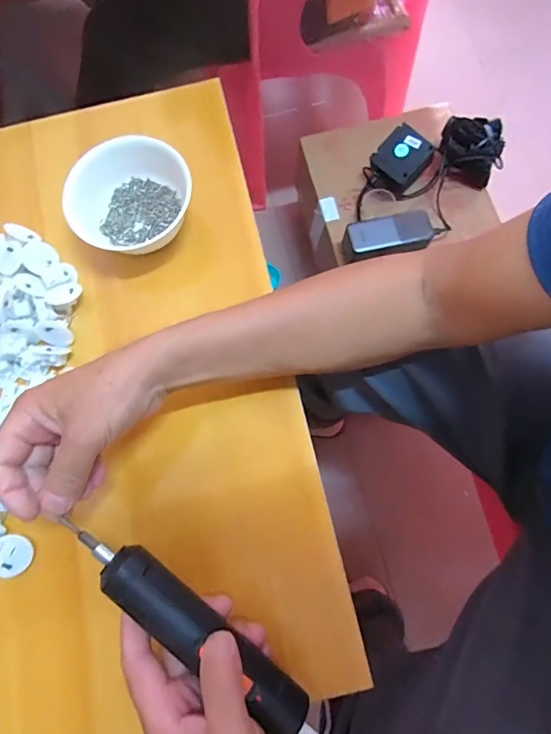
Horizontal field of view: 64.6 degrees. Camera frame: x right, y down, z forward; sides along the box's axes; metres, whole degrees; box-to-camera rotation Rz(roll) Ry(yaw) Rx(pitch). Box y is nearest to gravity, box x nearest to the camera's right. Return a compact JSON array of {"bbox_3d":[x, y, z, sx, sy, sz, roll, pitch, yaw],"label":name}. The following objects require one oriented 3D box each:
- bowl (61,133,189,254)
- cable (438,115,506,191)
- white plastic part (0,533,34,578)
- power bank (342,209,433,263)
[{"bbox_3d":[-0.140,-0.162,0.417,0.107,0.049,0.099,0,76,2],"label":"bowl"},{"bbox_3d":[0.314,-0.346,0.709,0.091,0.079,0.088,14,77,5],"label":"cable"},{"bbox_3d":[-0.218,0.154,0.357,0.032,0.007,0.032,0,76,2],"label":"white plastic part"},{"bbox_3d":[0.180,-0.204,0.694,0.135,0.053,0.056,-14,76,-2],"label":"power bank"}]

